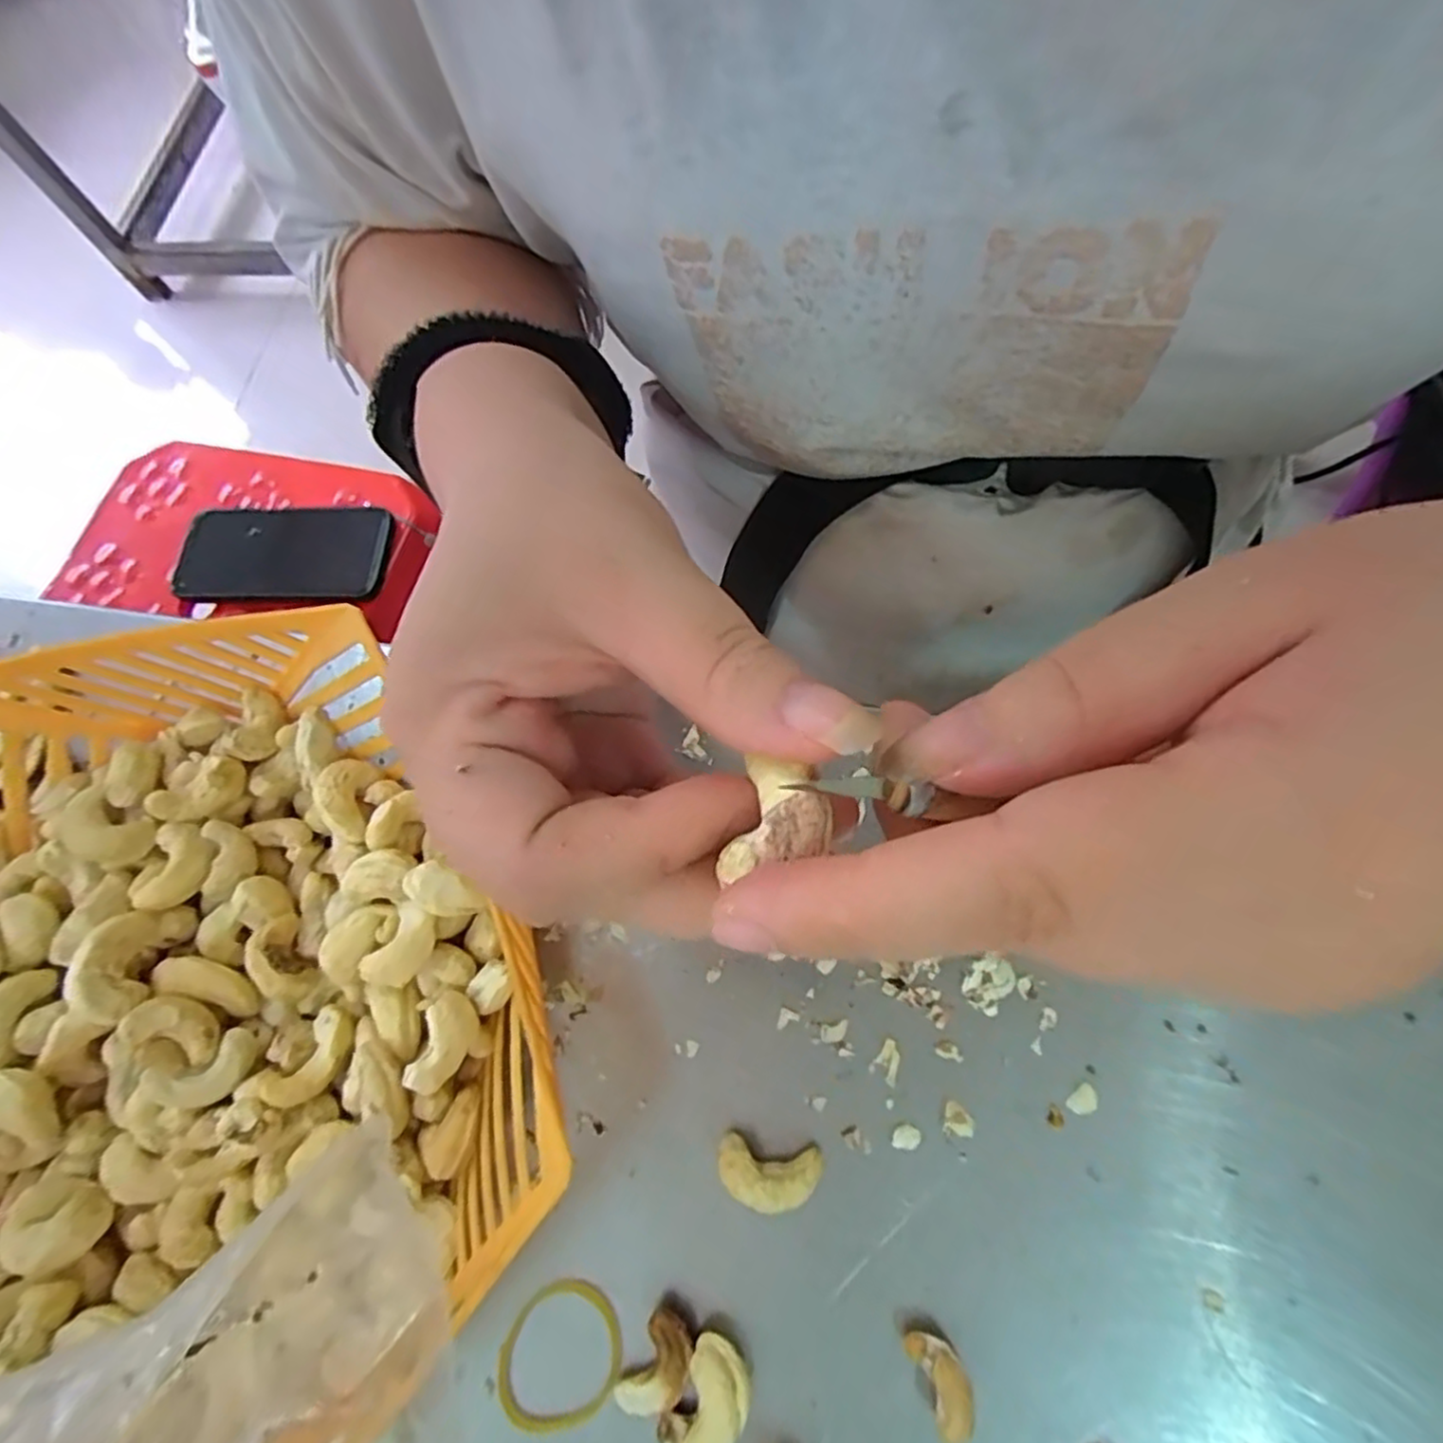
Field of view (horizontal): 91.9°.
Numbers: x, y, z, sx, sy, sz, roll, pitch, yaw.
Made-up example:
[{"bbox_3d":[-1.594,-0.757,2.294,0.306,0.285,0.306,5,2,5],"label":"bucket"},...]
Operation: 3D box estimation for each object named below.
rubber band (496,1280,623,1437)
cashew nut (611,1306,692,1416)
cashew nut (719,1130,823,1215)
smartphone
[{"bbox_3d":[-0.043,0.168,0.184,0.030,0.004,0.034,27,75,14],"label":"rubber band"},{"bbox_3d":[-0.016,0.166,0.180,0.014,0.007,0.024,25,75,14],"label":"cashew nut"},{"bbox_3d":[0.013,0.123,0.189,0.027,0.012,0.015,8,71,8],"label":"cashew nut"},{"bbox_3d":[-0.340,-0.129,0.535,0.169,0.012,0.084,3,65,6],"label":"smartphone"}]

